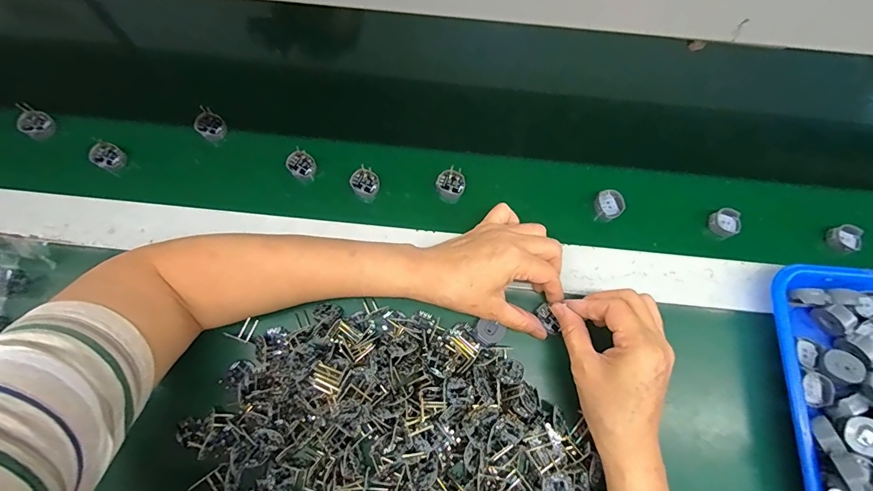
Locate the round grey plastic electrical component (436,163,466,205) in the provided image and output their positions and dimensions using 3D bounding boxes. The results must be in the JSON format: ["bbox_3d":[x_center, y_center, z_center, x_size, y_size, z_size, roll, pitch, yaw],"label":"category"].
[{"bbox_3d":[0.016,-0.061,0.424,0.029,0.034,0.028,0,73,-1],"label":"round grey plastic electrical component"}]

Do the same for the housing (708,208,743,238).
[{"bbox_3d":[0.295,-0.022,0.415,0.030,0.012,0.028,-22,75,-7],"label":"housing"}]

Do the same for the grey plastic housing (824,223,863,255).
[{"bbox_3d":[0.417,-0.006,0.414,0.027,0.012,0.028,0,73,-1],"label":"grey plastic housing"}]

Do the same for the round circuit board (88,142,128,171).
[{"bbox_3d":[-0.342,-0.092,0.423,0.030,0.012,0.026,31,75,8],"label":"round circuit board"}]

